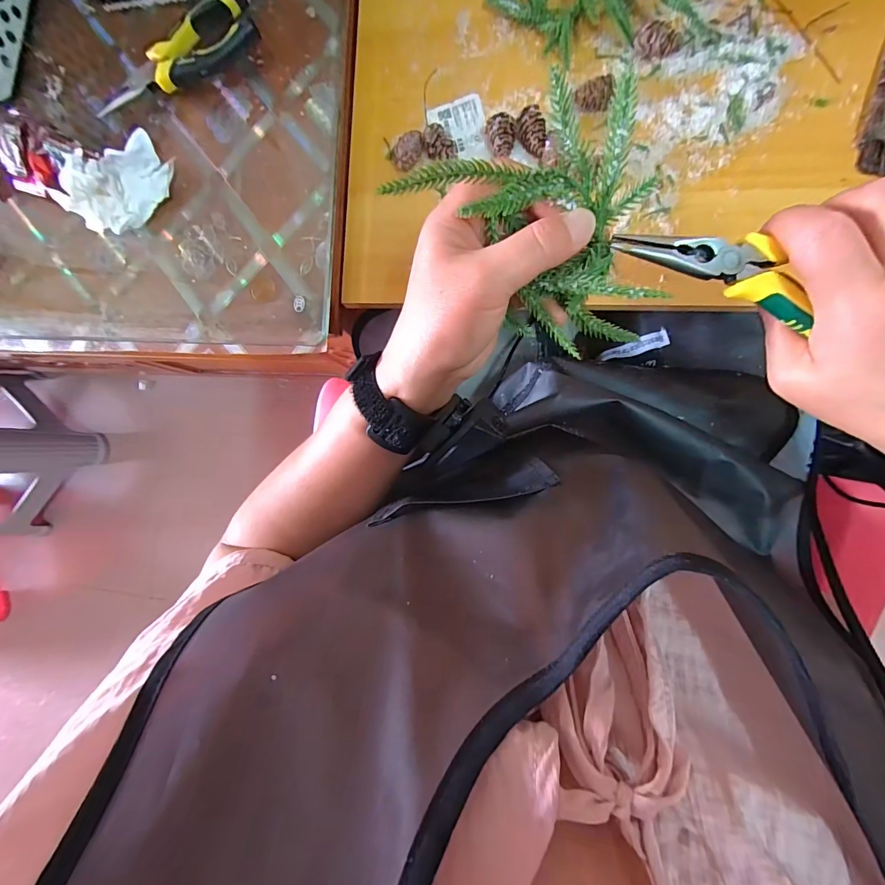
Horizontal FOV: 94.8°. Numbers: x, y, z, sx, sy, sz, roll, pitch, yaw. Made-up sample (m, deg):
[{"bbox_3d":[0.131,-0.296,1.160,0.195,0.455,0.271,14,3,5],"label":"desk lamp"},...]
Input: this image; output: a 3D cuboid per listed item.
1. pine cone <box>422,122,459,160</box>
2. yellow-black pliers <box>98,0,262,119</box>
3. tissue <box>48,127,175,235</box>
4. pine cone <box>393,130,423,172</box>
[{"bbox_3d":[-0.002,-0.259,0.358,0.021,0.022,0.031,-45,84,6],"label":"pine cone"},{"bbox_3d":[-0.228,-0.327,0.353,0.153,0.022,0.052,-36,85,6],"label":"yellow-black pliers"},{"bbox_3d":[-0.277,-0.222,0.346,0.088,0.049,0.054,-34,86,6],"label":"tissue"},{"bbox_3d":[-0.029,-0.255,0.362,0.022,0.023,0.037,17,92,8],"label":"pine cone"}]

